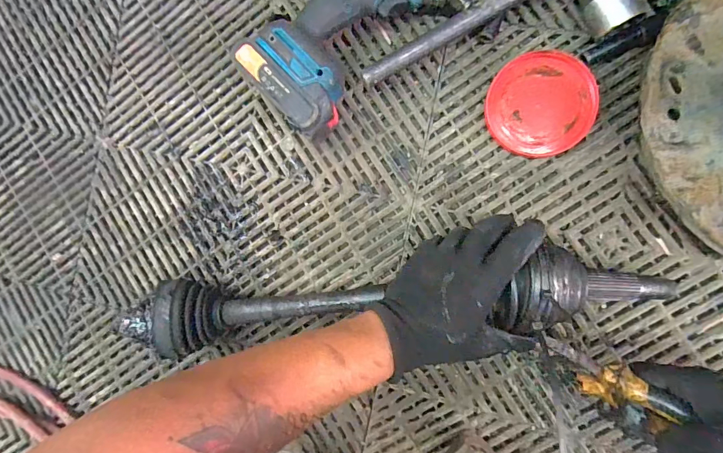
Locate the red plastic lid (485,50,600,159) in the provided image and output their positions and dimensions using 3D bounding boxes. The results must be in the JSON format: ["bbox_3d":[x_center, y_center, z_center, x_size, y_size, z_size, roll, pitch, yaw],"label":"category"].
[{"bbox_3d":[0.181,-0.123,0.391,0.101,0.019,0.100,0,91,10],"label":"red plastic lid"}]

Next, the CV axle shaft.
[{"bbox_3d":[0.015,0.073,0.382,0.522,0.094,0.072,-6,89,10],"label":"CV axle shaft"}]

